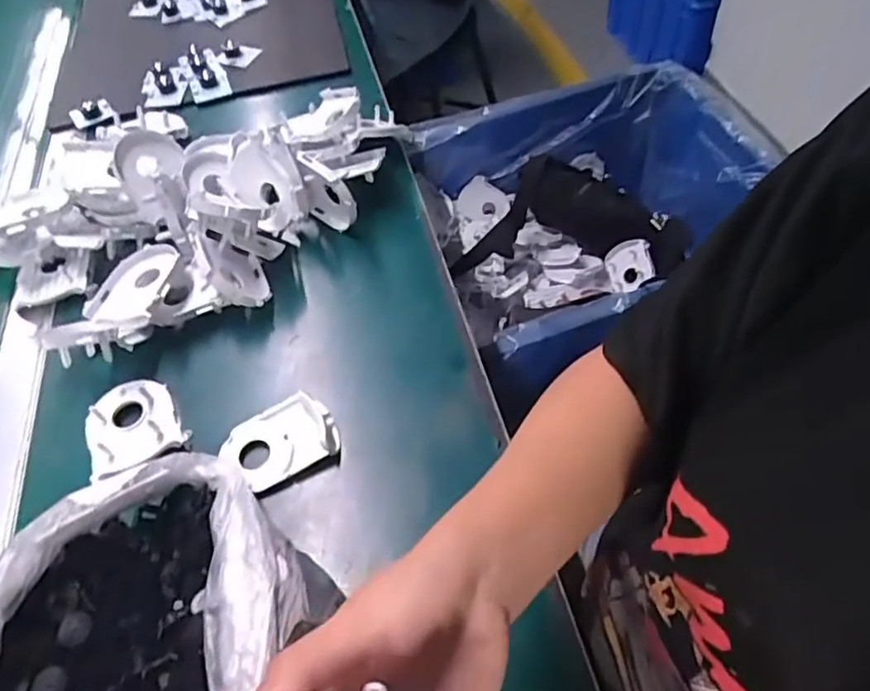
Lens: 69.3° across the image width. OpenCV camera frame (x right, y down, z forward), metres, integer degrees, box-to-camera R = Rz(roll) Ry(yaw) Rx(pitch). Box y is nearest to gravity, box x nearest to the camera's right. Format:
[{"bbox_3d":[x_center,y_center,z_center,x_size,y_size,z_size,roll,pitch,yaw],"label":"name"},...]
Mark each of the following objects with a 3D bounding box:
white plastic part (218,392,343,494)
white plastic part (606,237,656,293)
[{"bbox_3d":[-0.112,0.070,0.459,0.078,0.012,0.060,-27,56,-14],"label":"white plastic part"},{"bbox_3d":[0.280,-0.116,0.911,0.014,0.071,0.070,-4,80,-45],"label":"white plastic part"}]

